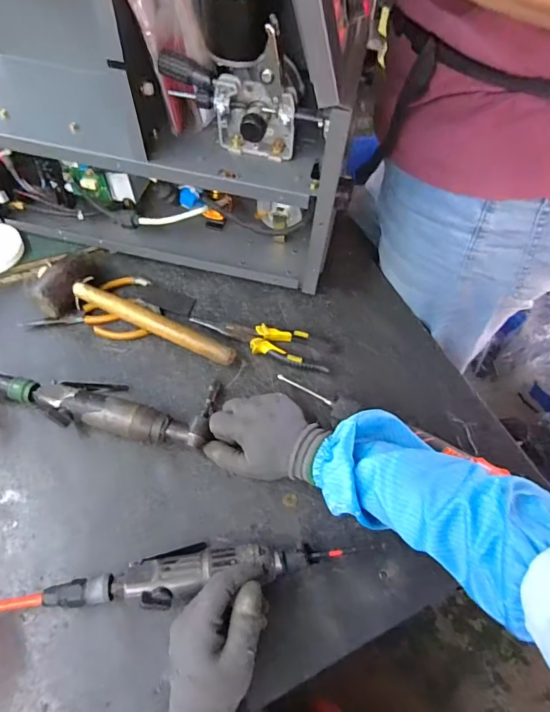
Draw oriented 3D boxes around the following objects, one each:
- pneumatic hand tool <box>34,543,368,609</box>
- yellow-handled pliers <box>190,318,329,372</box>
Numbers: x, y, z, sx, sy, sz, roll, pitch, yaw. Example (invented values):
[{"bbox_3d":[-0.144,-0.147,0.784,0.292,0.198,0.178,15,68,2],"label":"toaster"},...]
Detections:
[{"bbox_3d":[-0.066,0.214,0.428,0.301,0.032,0.047,-5,63,-8],"label":"pneumatic hand tool"},{"bbox_3d":[-0.021,-0.024,0.600,0.195,0.023,0.048,16,62,5],"label":"yellow-handled pliers"}]

